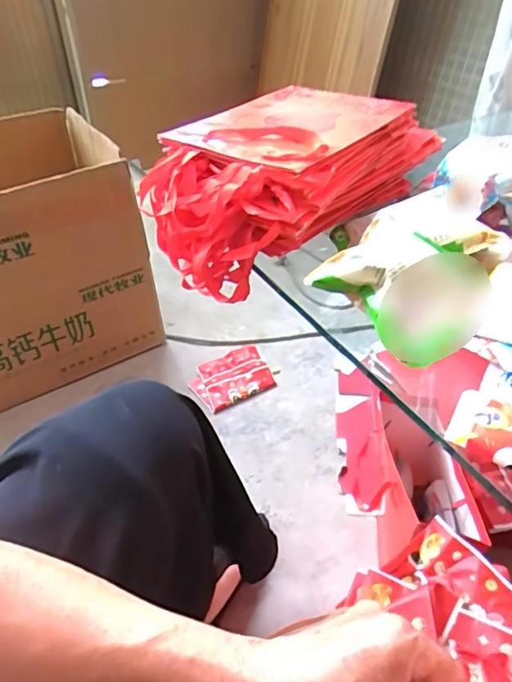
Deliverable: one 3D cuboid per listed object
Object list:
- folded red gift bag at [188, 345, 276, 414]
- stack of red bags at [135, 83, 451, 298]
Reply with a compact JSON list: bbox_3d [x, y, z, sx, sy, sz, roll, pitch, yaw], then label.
[{"bbox_3d":[-0.051,0.075,1.045,0.163,0.037,0.121,-19,44,-21],"label":"folded red gift bag"},{"bbox_3d":[0.042,-0.197,0.614,0.208,0.137,0.351,30,49,30],"label":"stack of red bags"}]

